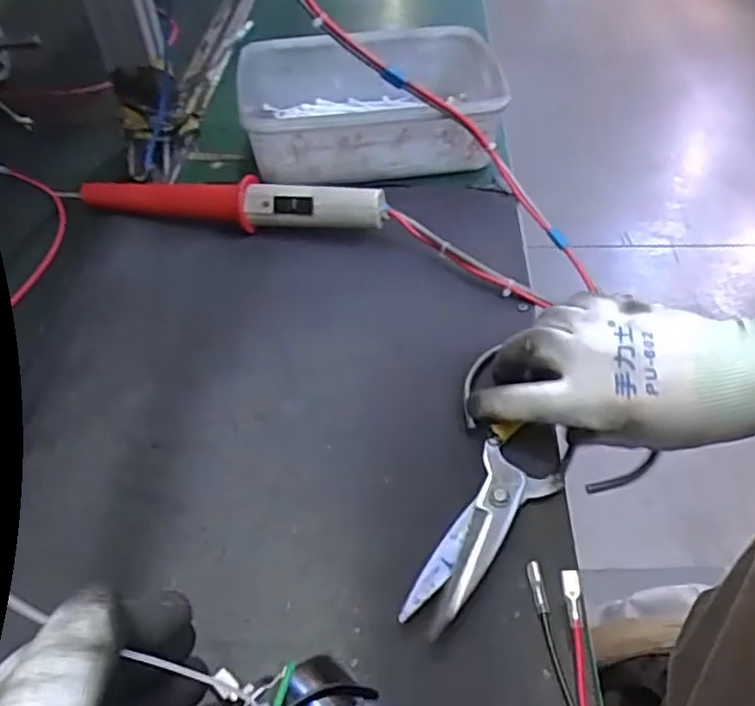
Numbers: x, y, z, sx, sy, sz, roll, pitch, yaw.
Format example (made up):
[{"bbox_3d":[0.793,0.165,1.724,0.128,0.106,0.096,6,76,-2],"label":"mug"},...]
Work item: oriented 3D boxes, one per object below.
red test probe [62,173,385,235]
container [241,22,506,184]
[{"bbox_3d":[-0.126,-0.122,0.519,0.269,0.044,0.031,11,49,11],"label":"red test probe"},{"bbox_3d":[-0.002,-0.223,0.589,0.230,0.066,0.153,-6,48,-4],"label":"container"}]

